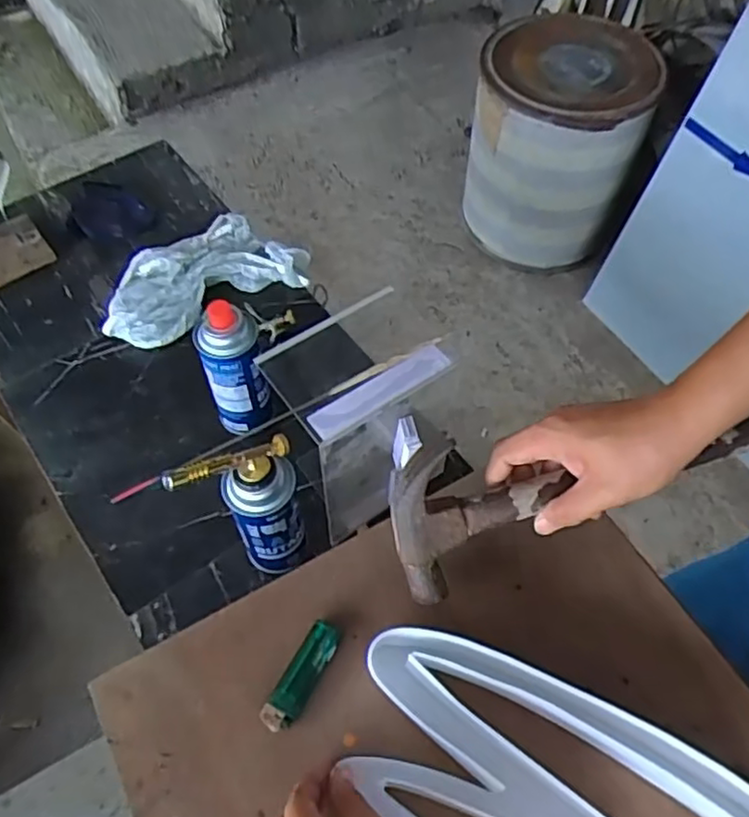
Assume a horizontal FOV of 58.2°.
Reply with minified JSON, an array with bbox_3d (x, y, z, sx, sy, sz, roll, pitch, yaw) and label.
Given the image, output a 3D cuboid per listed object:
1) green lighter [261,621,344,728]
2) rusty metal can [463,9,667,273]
[{"bbox_3d":[-0.053,0.195,0.494,0.024,0.010,0.082,27,60,15],"label":"green lighter"},{"bbox_3d":[0.425,-0.636,1.641,0.375,0.428,0.397,1,57,-2],"label":"rusty metal can"}]

